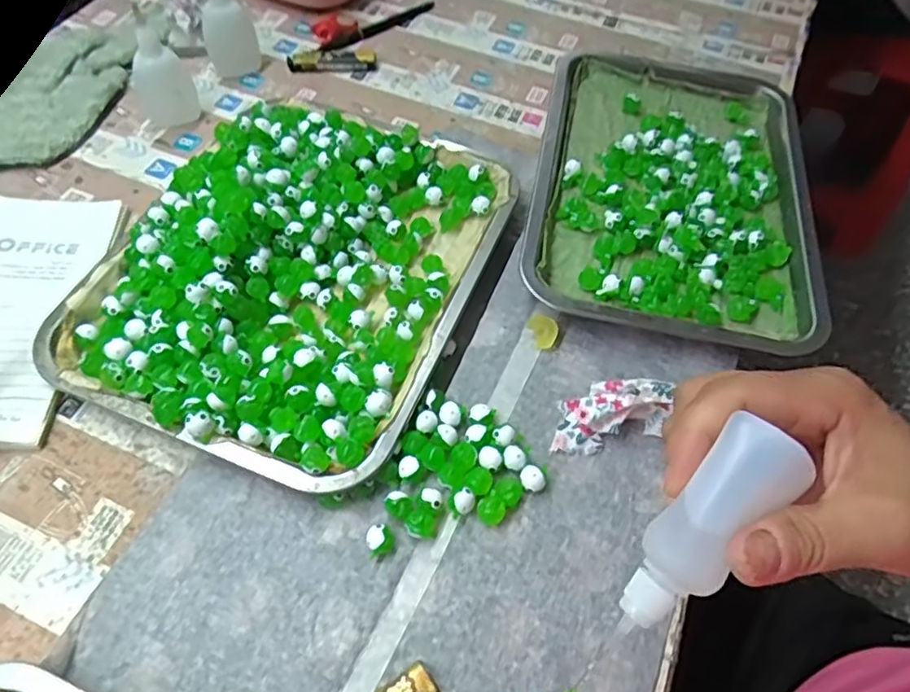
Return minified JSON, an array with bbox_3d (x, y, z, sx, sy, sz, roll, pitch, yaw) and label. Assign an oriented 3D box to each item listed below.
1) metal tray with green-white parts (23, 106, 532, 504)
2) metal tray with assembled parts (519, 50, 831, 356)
[{"bbox_3d":[-0.108,-0.064,0.442,0.239,0.044,0.296,21,59,9],"label":"metal tray with green-white parts"},{"bbox_3d":[0.174,-0.129,0.508,0.214,0.037,0.292,11,58,3],"label":"metal tray with assembled parts"}]

